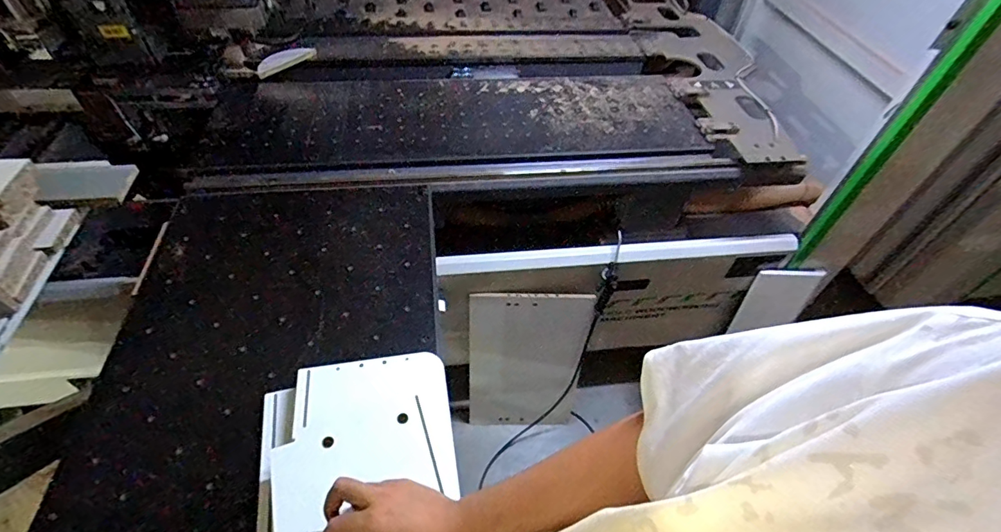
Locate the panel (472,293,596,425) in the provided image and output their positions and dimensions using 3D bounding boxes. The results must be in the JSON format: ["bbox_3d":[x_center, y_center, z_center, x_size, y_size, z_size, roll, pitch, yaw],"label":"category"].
[{"bbox_3d":[0.079,0.296,1.423,0.339,0.560,0.041,2,38,-1],"label":"panel"}]

